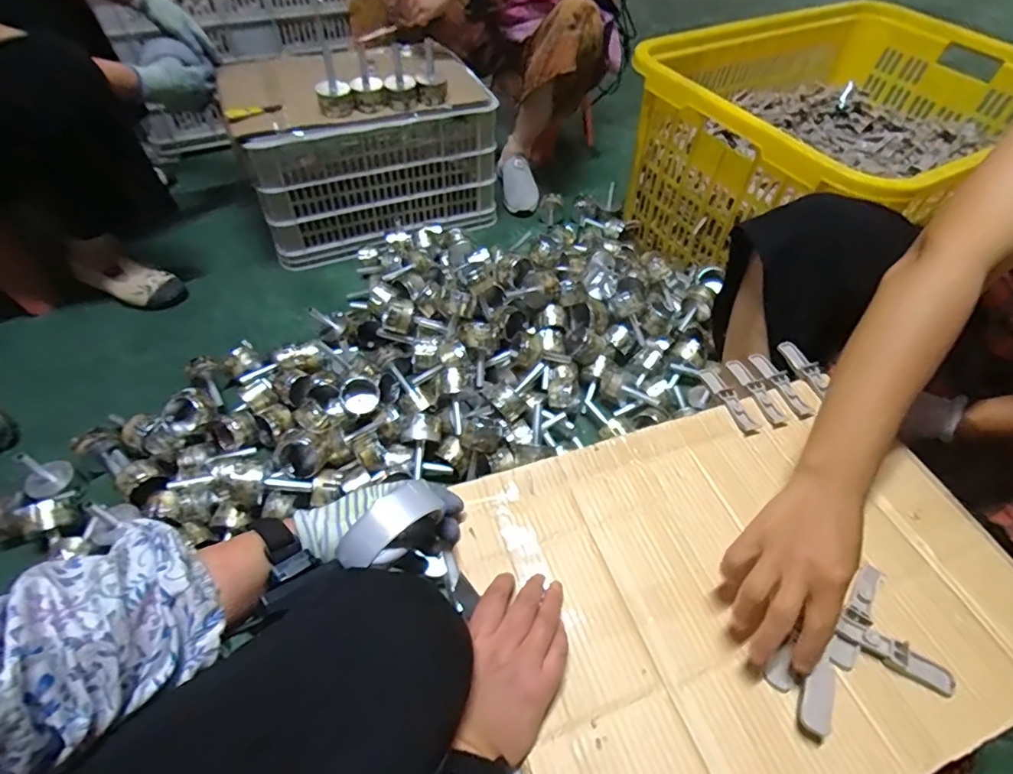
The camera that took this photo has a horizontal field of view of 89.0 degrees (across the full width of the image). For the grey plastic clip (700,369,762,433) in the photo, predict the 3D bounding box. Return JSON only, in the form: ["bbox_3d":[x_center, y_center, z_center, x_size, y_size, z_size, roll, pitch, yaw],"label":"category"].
[{"bbox_3d":[0.256,0.012,0.597,0.020,0.007,0.096,-17,55,-15],"label":"grey plastic clip"}]

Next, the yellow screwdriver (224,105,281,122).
[{"bbox_3d":[-0.474,-0.519,0.965,0.098,0.020,0.022,-22,57,-18],"label":"yellow screwdriver"}]

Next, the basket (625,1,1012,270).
[{"bbox_3d":[0.705,-0.541,1.137,0.854,0.321,0.525,-27,58,-22],"label":"basket"}]

